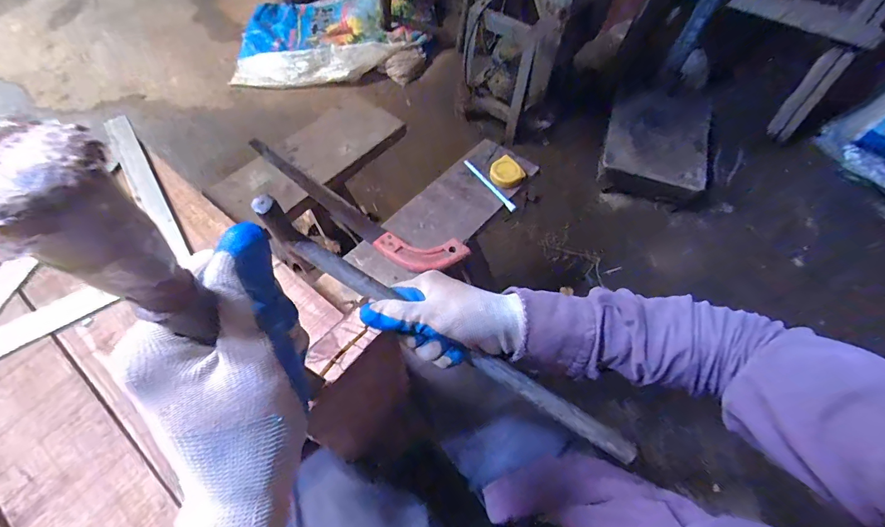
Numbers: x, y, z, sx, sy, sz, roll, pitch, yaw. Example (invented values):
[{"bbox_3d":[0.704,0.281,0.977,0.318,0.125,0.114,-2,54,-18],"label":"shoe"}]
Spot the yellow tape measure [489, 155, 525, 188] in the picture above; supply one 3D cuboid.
[{"bbox_3d":[0.117,-0.163,0.709,0.058,0.023,0.061,-32,65,-17],"label":"yellow tape measure"}]

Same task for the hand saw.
[{"bbox_3d":[-0.180,-0.105,0.675,0.478,0.032,0.079,30,64,15],"label":"hand saw"}]

